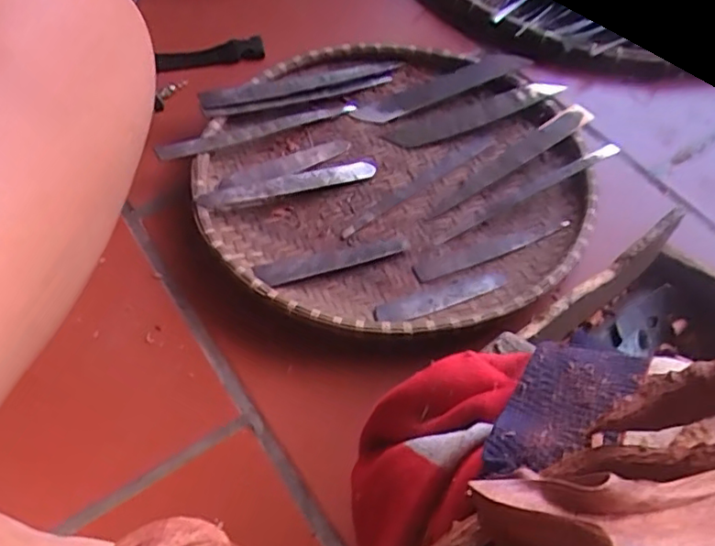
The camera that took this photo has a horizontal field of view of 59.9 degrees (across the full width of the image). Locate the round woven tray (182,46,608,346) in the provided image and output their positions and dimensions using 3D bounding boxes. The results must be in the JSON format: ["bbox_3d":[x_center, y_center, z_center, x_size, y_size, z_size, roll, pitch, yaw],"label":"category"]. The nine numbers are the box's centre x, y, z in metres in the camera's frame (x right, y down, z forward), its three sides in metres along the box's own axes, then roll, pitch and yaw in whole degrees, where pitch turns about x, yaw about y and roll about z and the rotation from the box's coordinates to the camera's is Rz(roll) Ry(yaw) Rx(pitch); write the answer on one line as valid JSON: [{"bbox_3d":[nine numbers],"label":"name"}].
[{"bbox_3d":[0.031,-0.083,0.548,0.321,0.052,0.320,0,56,0],"label":"round woven tray"}]

